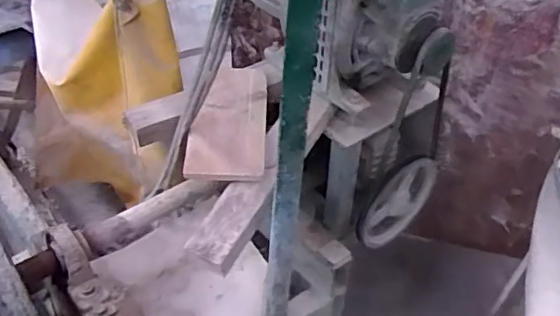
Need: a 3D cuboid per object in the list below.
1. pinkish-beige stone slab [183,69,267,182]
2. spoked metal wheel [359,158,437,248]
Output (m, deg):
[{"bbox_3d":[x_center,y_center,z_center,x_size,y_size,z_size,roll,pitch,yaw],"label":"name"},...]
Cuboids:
[{"bbox_3d":[-0.086,-0.063,0.967,0.124,0.020,0.242,2,52,-2],"label":"pinkish-beige stone slab"},{"bbox_3d":[0.241,0.078,1.145,0.195,0.184,0.030,-28,49,-31],"label":"spoked metal wheel"}]

